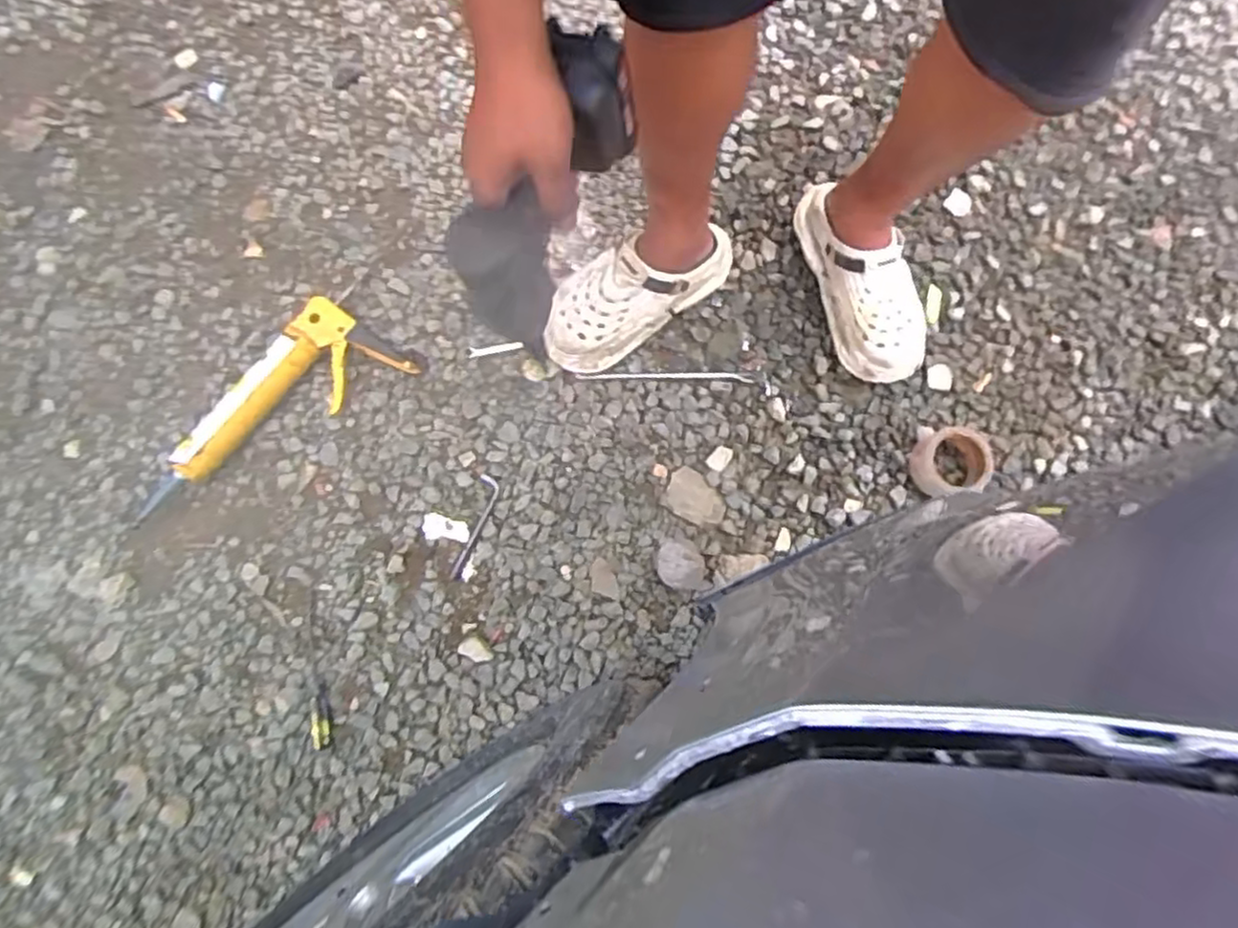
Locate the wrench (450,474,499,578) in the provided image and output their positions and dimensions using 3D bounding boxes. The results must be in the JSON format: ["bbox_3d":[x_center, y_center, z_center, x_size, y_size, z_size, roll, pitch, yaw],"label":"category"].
[{"bbox_3d":[-0.190,0.085,0.968,0.030,0.004,0.142,14,79,2],"label":"wrench"}]

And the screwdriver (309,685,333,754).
[{"bbox_3d":[-0.367,0.313,0.892,0.024,0.019,0.075,-7,79,-2],"label":"screwdriver"}]

